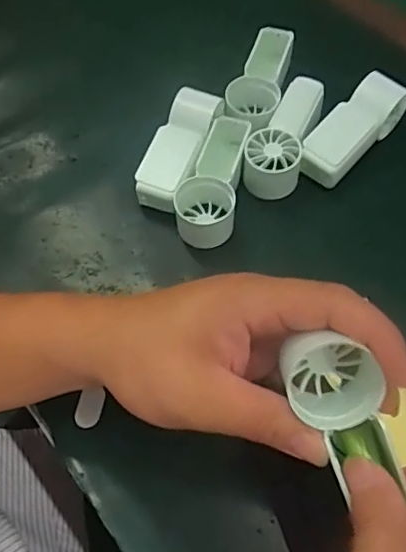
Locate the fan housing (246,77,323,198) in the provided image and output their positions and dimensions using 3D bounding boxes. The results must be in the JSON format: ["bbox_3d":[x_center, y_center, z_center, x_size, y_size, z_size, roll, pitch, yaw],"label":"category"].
[{"bbox_3d":[0.059,-0.100,0.415,0.038,0.033,0.091,18,62,11],"label":"fan housing"}]

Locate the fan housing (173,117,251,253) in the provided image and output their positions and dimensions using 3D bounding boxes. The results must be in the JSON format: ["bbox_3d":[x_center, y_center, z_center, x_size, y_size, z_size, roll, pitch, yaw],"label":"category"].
[{"bbox_3d":[0.008,-0.067,0.399,0.040,0.034,0.094,13,75,9],"label":"fan housing"}]

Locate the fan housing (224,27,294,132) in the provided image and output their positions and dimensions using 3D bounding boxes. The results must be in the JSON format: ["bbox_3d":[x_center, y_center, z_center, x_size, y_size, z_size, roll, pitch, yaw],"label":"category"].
[{"bbox_3d":[0.043,-0.146,0.438,0.038,0.025,0.104,12,61,8],"label":"fan housing"}]

